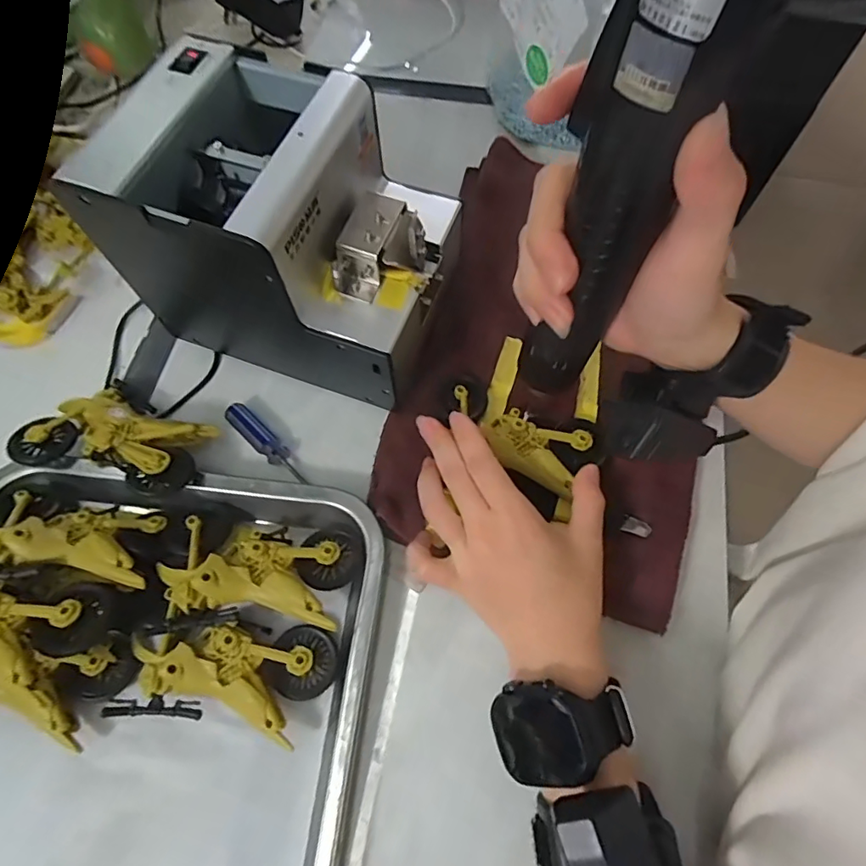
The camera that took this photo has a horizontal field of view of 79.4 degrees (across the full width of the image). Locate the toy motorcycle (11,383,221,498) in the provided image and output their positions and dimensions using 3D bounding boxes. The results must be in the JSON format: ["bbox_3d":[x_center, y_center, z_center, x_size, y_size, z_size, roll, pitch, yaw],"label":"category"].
[{"bbox_3d":[-0.203,-0.001,0.341,0.117,0.035,0.073,13,66,2],"label":"toy motorcycle"}]

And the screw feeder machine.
[{"bbox_3d":[-0.085,-0.118,0.333,0.180,0.146,0.131,22,67,6],"label":"screw feeder machine"}]

